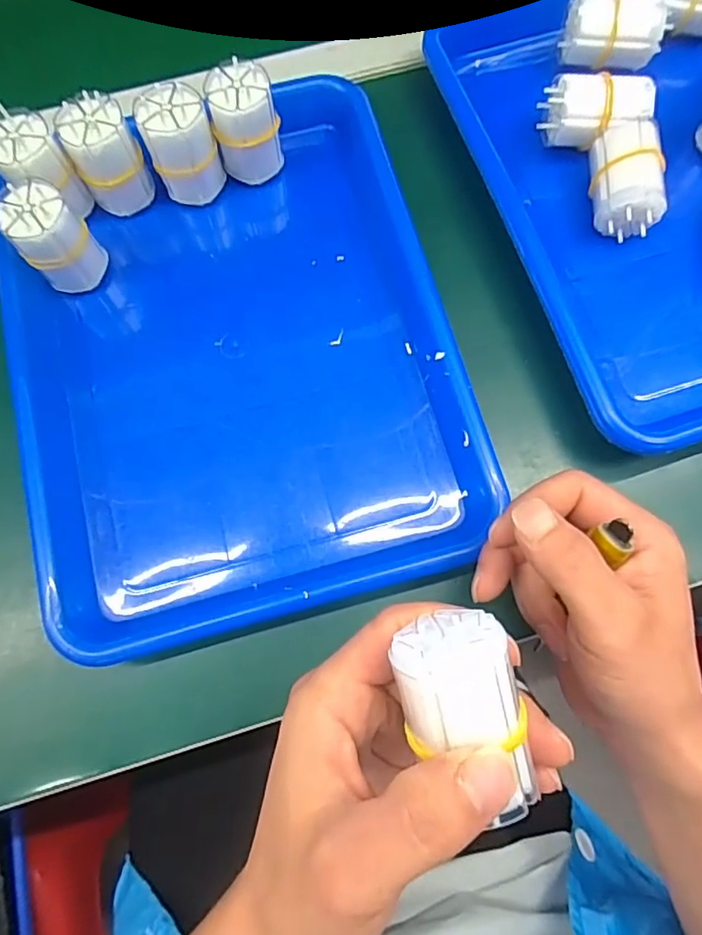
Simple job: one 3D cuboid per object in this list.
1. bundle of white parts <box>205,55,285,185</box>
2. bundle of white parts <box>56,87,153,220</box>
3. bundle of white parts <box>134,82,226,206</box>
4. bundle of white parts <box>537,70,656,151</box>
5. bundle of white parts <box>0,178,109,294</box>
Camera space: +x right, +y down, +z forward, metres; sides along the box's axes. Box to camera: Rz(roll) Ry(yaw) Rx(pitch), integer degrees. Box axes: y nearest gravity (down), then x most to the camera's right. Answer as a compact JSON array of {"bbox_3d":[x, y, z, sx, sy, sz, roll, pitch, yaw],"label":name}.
[{"bbox_3d":[-0.066,-0.212,0.353,0.039,0.069,0.030,-24,75,-6],"label":"bundle of white parts"},{"bbox_3d":[-0.148,-0.188,0.341,0.039,0.058,0.032,-38,77,-10],"label":"bundle of white parts"},{"bbox_3d":[-0.103,-0.198,0.343,0.039,0.057,0.035,-15,74,-3],"label":"bundle of white parts"},{"bbox_3d":[0.154,-0.223,0.349,0.062,0.032,0.034,3,74,2],"label":"bundle of white parts"},{"bbox_3d":[-0.174,-0.135,0.328,0.039,0.058,0.039,0,74,1],"label":"bundle of white parts"}]

